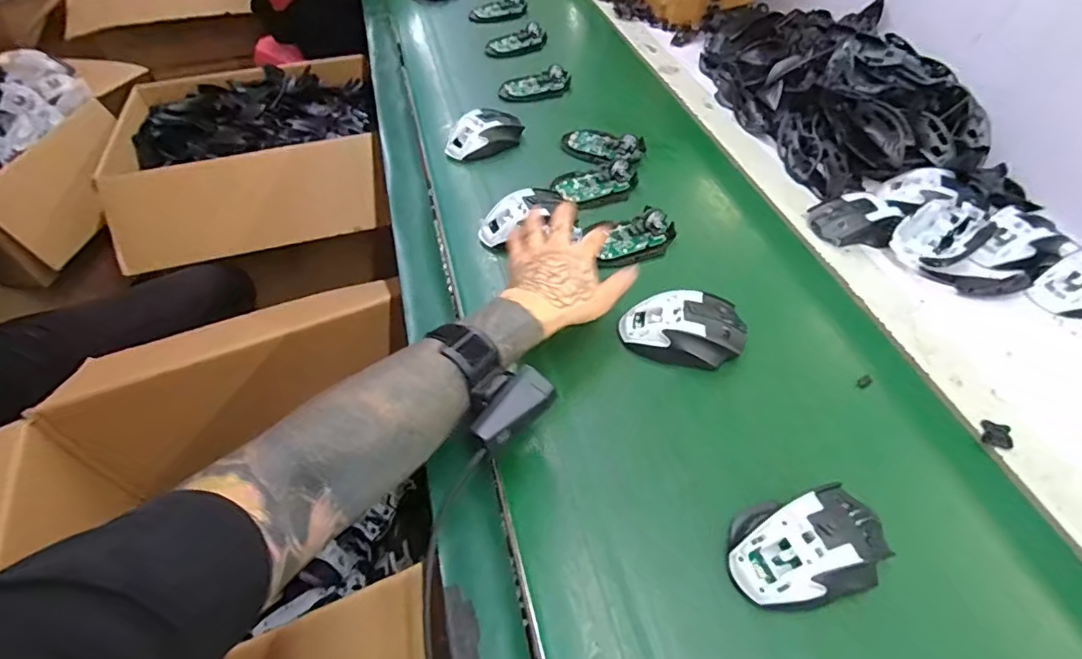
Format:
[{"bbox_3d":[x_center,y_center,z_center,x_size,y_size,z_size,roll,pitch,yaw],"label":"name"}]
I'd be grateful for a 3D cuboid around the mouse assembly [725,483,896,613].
[{"bbox_3d":[0.194,0.158,0.403,0.117,0.049,0.078,-16,51,-10],"label":"mouse assembly"}]

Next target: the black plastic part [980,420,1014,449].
[{"bbox_3d":[0.387,0.089,0.465,0.022,0.005,0.024,15,54,16],"label":"black plastic part"}]

